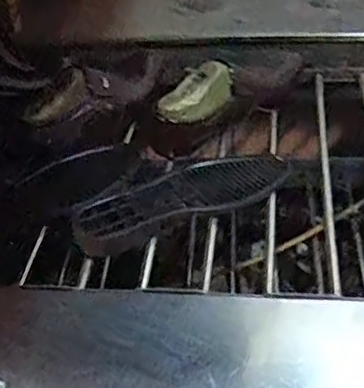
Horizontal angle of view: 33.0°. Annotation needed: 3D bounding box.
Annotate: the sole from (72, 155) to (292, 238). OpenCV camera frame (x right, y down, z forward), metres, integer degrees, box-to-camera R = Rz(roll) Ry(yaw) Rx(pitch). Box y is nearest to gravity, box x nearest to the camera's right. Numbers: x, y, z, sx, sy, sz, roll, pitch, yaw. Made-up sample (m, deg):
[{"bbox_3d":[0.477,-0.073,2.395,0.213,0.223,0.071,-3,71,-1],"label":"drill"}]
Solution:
[{"bbox_3d":[0.004,0.002,0.738,0.270,0.035,0.087,-16,45,-12],"label":"sole"}]

